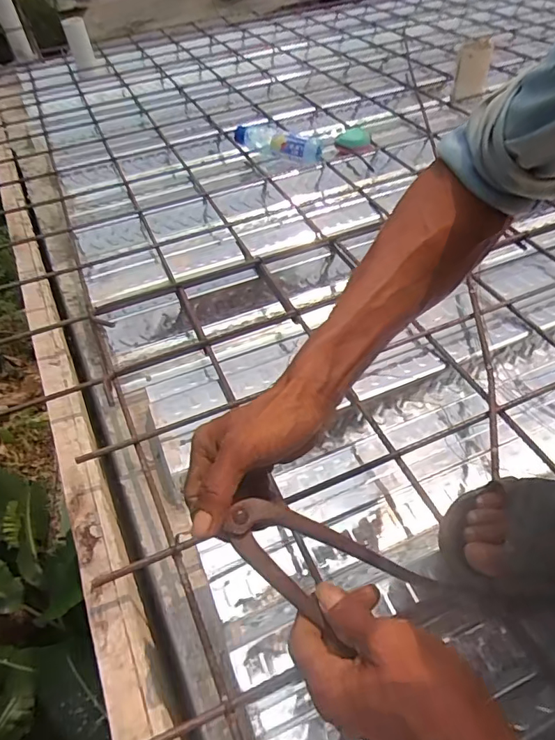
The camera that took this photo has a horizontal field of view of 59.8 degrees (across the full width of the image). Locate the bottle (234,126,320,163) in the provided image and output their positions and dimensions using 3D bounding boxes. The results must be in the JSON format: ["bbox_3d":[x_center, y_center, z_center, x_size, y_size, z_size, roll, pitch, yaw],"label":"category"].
[{"bbox_3d":[-0.001,-0.541,1.165,0.223,0.066,0.075,27,54,28],"label":"bottle"}]

